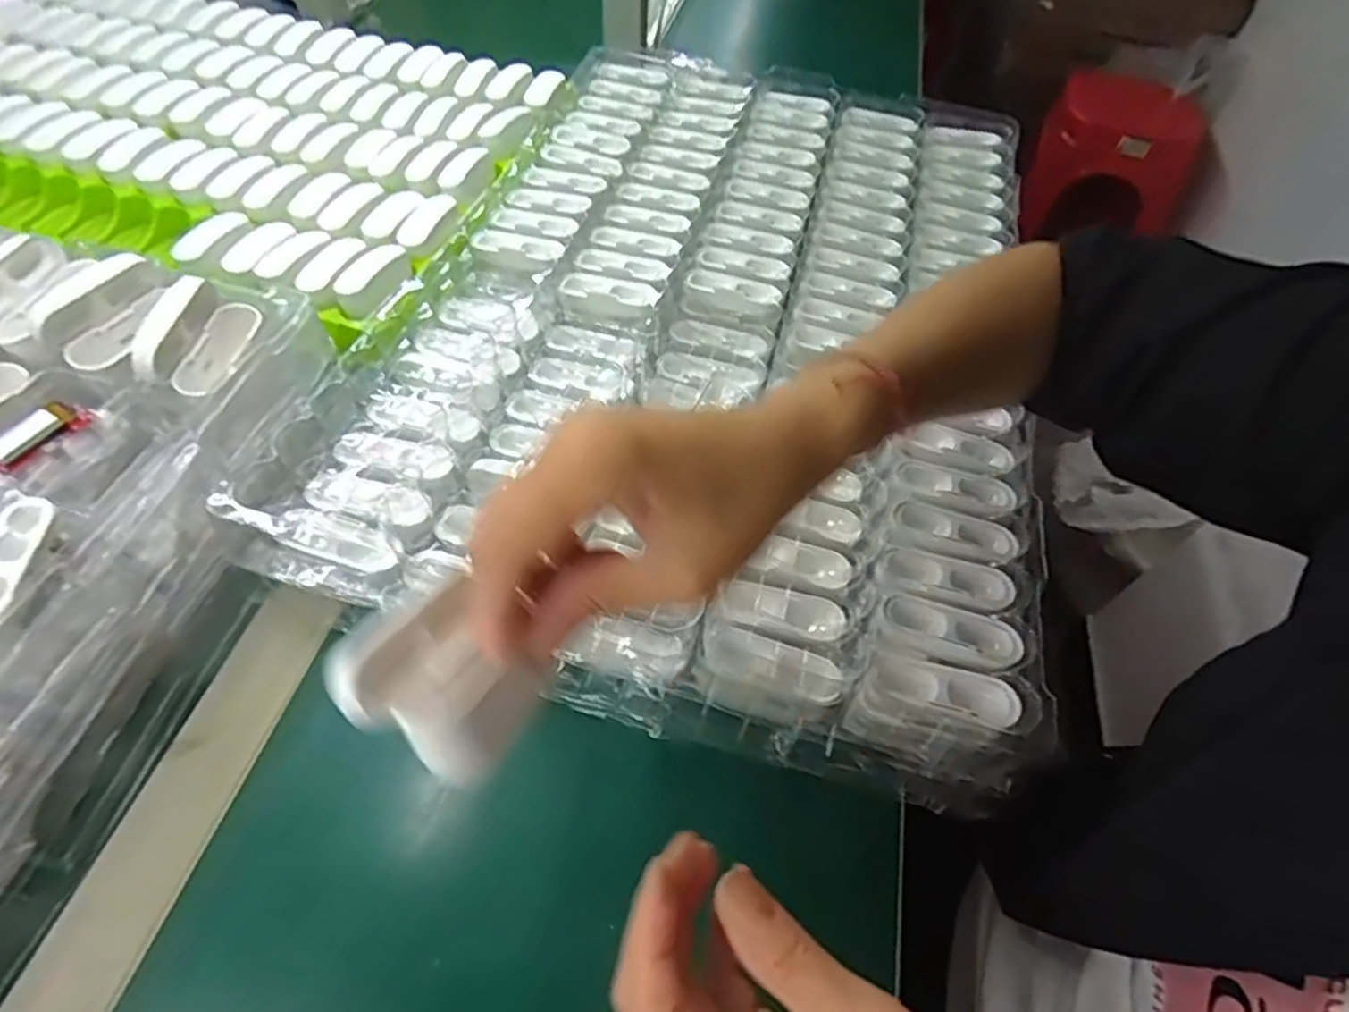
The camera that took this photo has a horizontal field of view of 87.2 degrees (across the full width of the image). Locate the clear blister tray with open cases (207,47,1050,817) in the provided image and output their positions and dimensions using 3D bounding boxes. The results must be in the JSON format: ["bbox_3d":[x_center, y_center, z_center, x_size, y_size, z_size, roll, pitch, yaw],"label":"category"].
[{"bbox_3d":[0.043,-0.149,0.494,0.383,0.044,0.598,14,56,6],"label":"clear blister tray with open cases"}]

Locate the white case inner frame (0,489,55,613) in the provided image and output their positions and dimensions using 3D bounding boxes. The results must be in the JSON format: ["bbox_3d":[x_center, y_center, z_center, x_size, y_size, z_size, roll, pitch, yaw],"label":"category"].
[{"bbox_3d":[-0.267,0.024,0.280,0.019,0.009,0.065,2,53,-3],"label":"white case inner frame"}]

